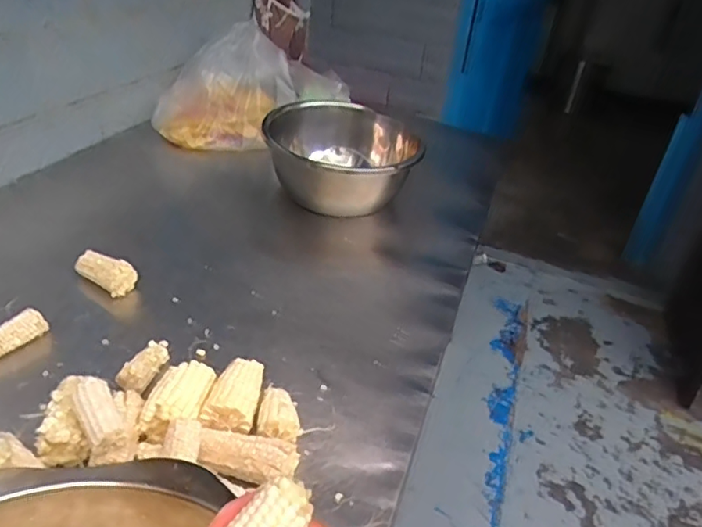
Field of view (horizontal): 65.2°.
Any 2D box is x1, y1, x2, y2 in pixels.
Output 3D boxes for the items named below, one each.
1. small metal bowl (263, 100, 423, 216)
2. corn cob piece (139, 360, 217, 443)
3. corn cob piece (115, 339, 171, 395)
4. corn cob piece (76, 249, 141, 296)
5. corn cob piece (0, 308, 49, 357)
[{"bbox_3d":[-0.016,-0.193,1.067,0.296,0.163,0.241,5,33,-1],"label":"small metal bowl"},{"bbox_3d":[-0.186,0.153,0.595,0.057,0.054,0.084,8,33,3],"label":"corn cob piece"},{"bbox_3d":[-0.242,0.121,0.656,0.032,0.031,0.079,13,33,10],"label":"corn cob piece"},{"bbox_3d":[-0.351,0.013,0.785,0.086,0.041,0.044,18,35,17],"label":"corn cob piece"},{"bbox_3d":[-0.413,0.094,0.661,0.029,0.037,0.092,19,35,19],"label":"corn cob piece"}]

